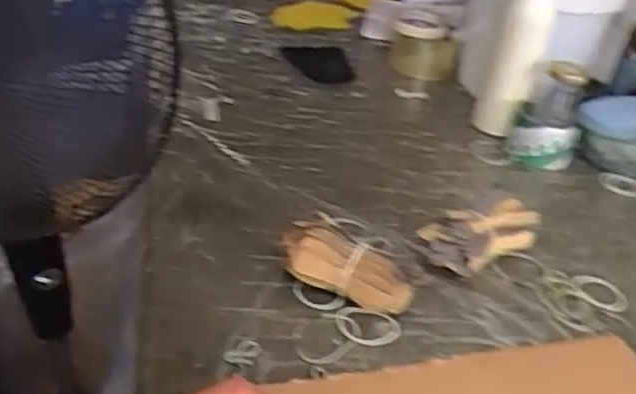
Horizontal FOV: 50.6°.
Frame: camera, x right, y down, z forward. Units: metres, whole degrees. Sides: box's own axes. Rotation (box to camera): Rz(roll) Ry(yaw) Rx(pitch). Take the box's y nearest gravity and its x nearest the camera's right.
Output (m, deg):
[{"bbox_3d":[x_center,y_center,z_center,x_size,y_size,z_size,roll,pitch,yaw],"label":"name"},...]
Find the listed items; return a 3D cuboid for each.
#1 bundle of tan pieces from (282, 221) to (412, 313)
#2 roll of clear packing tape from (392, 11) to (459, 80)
[{"bbox_3d":[0.025,0.066,0.604,0.115,0.056,0.031,18,37,16],"label":"bundle of tan pieces"},{"bbox_3d":[0.164,-0.233,1.042,0.098,0.072,0.099,8,35,2],"label":"roll of clear packing tape"}]

